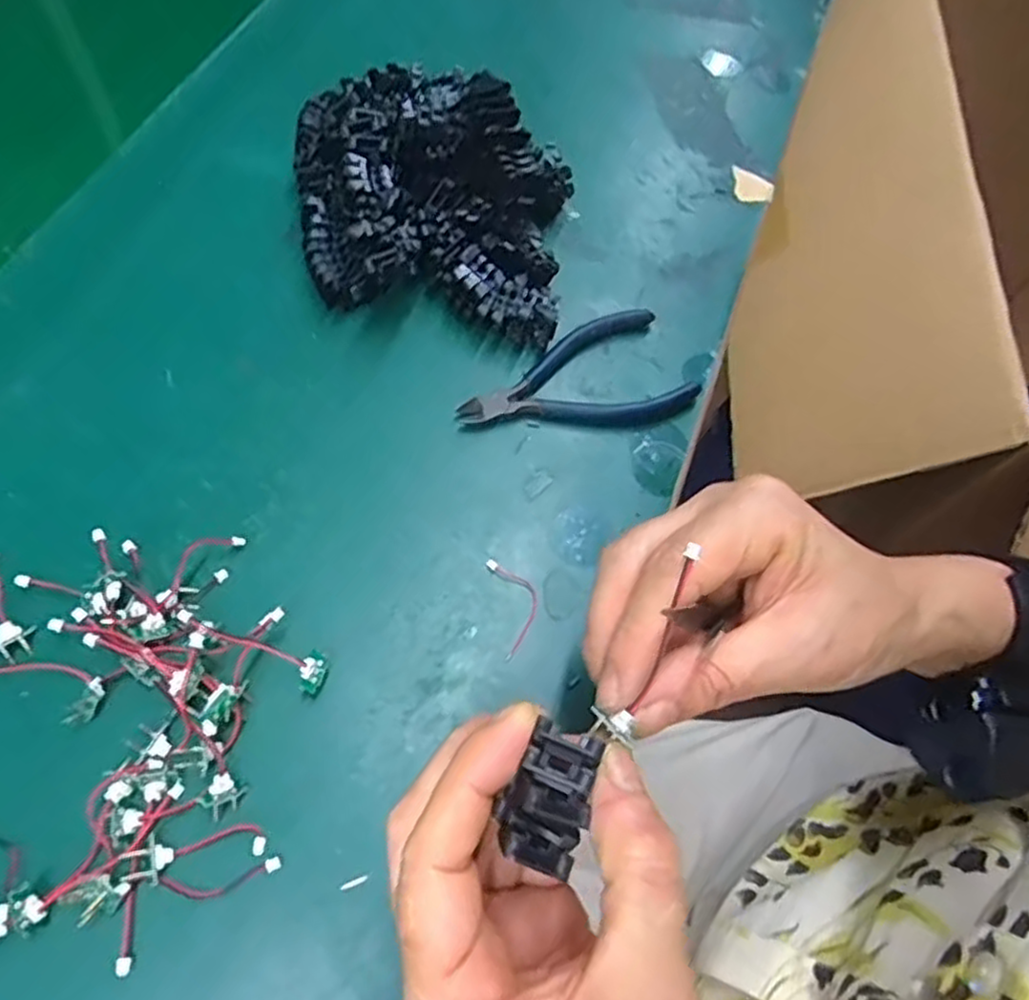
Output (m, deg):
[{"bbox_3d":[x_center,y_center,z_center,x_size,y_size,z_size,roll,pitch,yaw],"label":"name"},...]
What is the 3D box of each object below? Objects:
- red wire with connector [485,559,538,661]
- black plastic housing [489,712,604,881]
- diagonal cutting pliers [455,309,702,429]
[{"bbox_3d":[0.001,0.045,0.306,0.018,0.004,0.043,-10,66,-12],"label":"red wire with connector"},{"bbox_3d":[0.009,0.079,0.192,0.021,0.016,0.033,20,63,9],"label":"black plastic housing"},{"bbox_3d":[0.029,-0.058,0.355,0.117,0.012,0.059,-17,68,-15],"label":"diagonal cutting pliers"}]

